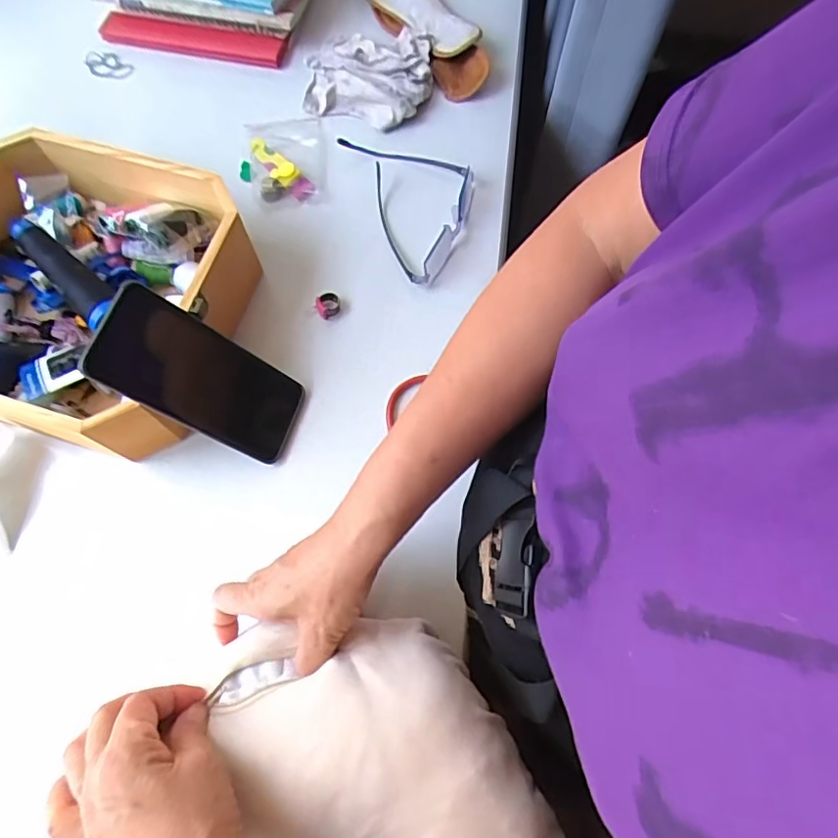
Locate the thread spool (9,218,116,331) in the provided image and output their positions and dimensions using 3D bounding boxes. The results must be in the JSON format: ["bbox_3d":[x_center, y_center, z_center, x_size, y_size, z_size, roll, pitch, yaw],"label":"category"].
[{"bbox_3d":[-0.296,-0.124,0.474,0.030,0.040,0.109,-41,75,-14],"label":"thread spool"}]

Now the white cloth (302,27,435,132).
[{"bbox_3d":[-0.056,-0.373,0.595,0.133,0.033,0.118,5,70,1],"label":"white cloth"}]

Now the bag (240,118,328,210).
[{"bbox_3d":[-0.141,-0.271,0.575,0.083,0.018,0.114,-7,70,-3],"label":"bag"}]

